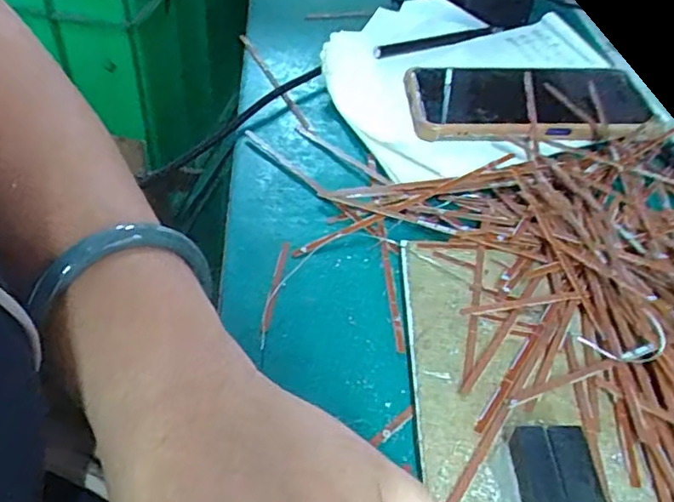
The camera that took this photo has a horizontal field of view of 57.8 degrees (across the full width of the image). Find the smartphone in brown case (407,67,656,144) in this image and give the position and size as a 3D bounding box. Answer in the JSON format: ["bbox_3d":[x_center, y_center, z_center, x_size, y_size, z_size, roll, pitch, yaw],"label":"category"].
[{"bbox_3d":[0.123,-0.103,0.406,0.148,0.014,0.073,-2,45,3],"label":"smartphone in brown case"}]

